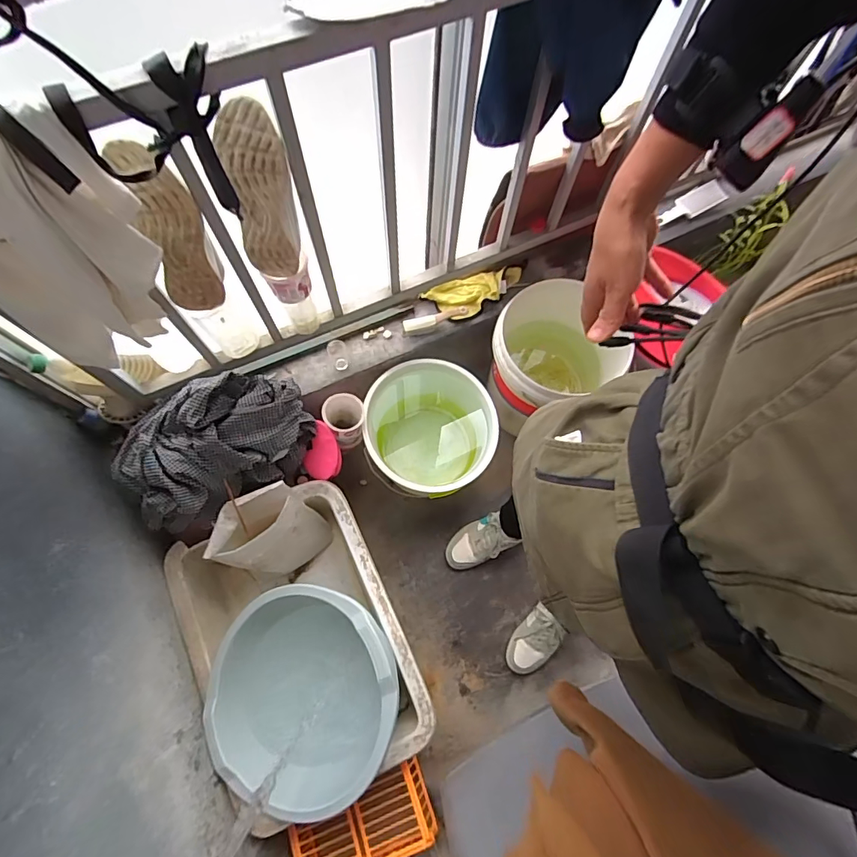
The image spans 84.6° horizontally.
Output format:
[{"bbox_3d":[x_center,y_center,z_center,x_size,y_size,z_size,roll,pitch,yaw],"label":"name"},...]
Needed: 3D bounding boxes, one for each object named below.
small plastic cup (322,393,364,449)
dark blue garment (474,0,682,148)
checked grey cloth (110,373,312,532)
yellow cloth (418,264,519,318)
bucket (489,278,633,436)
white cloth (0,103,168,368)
[{"bbox_3d":[-0.183,-0.016,1.069,0.084,0.132,0.082,1,70,-2],"label":"small plastic cup"},{"bbox_3d":[0.215,-0.523,0.660,0.262,0.234,0.103,-33,75,-13],"label":"dark blue garment"},{"bbox_3d":[-0.425,0.035,0.950,0.379,0.237,0.203,-32,74,-12],"label":"checked grey cloth"},{"bbox_3d":[0.117,-0.333,1.135,0.247,0.024,0.097,-24,73,-10],"label":"yellow cloth"},{"bbox_3d":[0.275,-0.156,1.191,0.262,0.324,0.250,1,70,-2],"label":"bucket"},{"bbox_3d":[-0.442,-0.202,0.562,0.212,0.339,0.076,-28,74,-11],"label":"white cloth"}]

